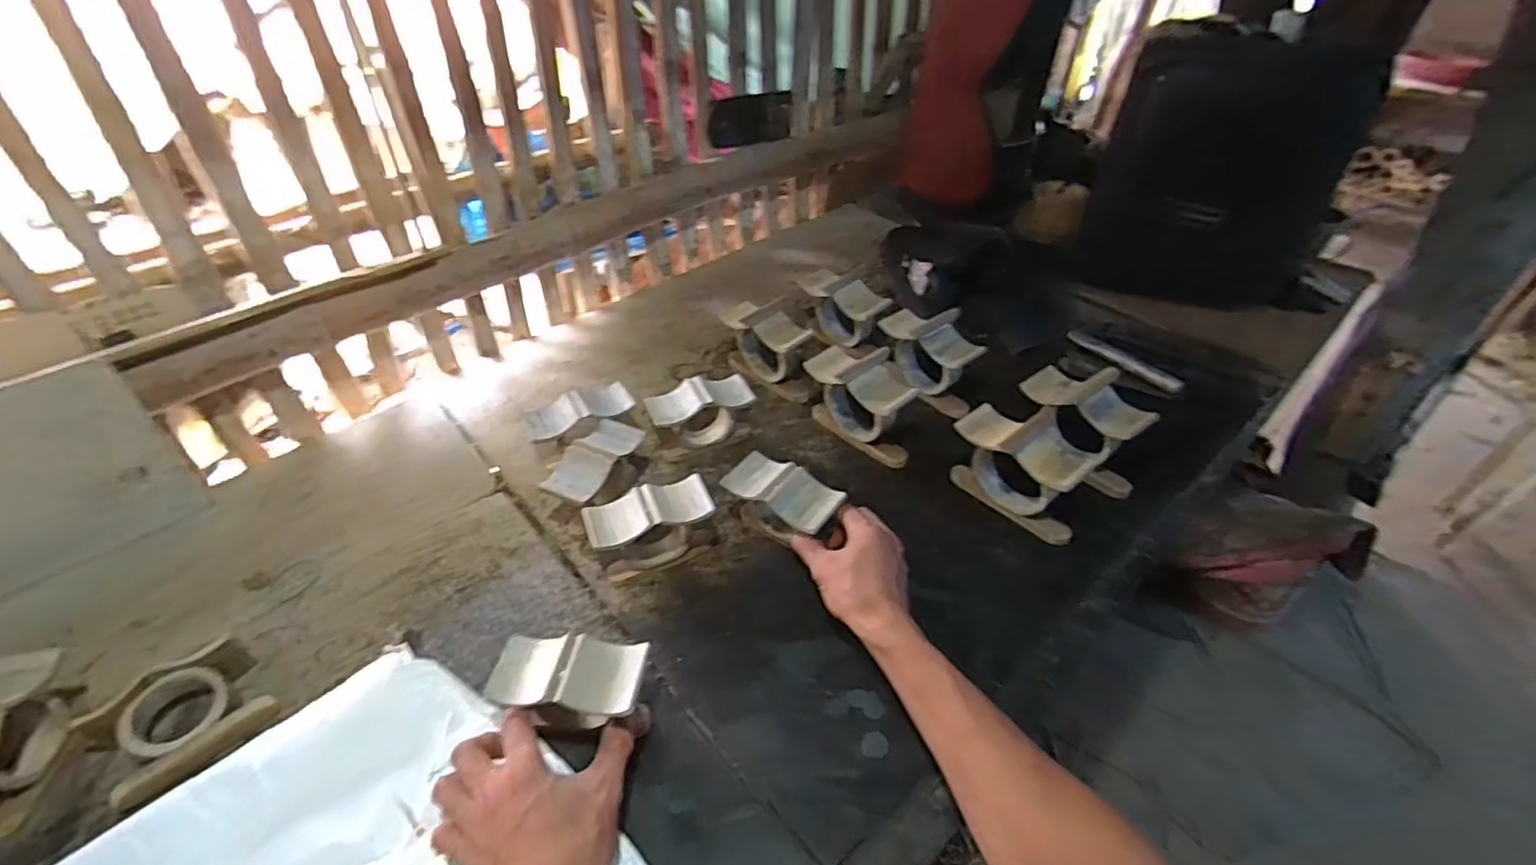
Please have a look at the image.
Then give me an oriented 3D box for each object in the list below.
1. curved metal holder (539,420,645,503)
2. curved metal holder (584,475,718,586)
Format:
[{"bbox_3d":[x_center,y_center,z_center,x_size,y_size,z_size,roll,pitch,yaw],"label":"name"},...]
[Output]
[{"bbox_3d":[-0.171,0.023,0.660,0.053,0.023,0.117,13,43,10],"label":"curved metal holder"},{"bbox_3d":[-0.106,0.094,0.622,0.113,0.076,0.054,-18,42,-17],"label":"curved metal holder"}]

